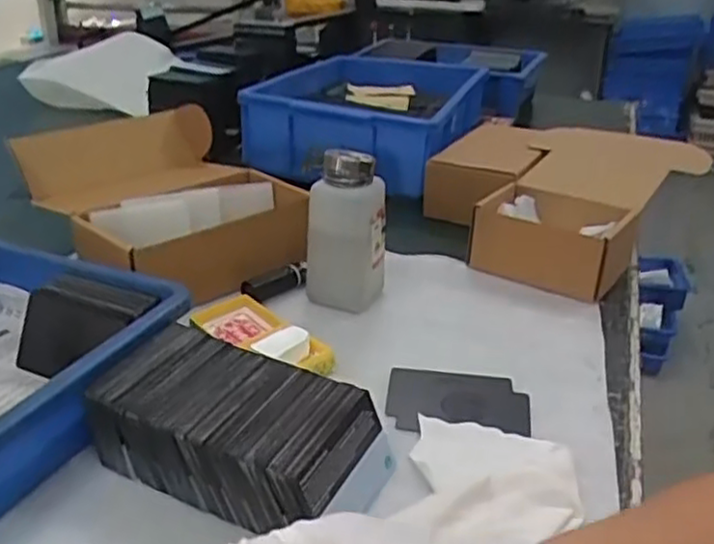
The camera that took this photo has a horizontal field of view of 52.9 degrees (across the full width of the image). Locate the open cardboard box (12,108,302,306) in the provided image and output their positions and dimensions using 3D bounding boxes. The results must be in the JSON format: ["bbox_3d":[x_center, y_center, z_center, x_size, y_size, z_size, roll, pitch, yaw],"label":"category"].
[{"bbox_3d":[-0.169,-0.064,0.647,0.182,0.099,0.194,-19,34,-36],"label":"open cardboard box"}]

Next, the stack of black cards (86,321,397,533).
[{"bbox_3d":[-0.065,0.090,0.415,0.156,0.052,0.089,13,28,20],"label":"stack of black cards"}]

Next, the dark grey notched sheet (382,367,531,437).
[{"bbox_3d":[0.069,0.088,0.488,0.094,0.005,0.071,6,27,8],"label":"dark grey notched sheet"}]

